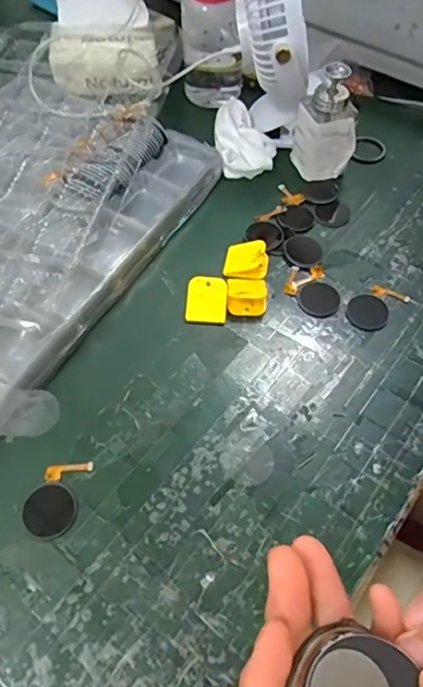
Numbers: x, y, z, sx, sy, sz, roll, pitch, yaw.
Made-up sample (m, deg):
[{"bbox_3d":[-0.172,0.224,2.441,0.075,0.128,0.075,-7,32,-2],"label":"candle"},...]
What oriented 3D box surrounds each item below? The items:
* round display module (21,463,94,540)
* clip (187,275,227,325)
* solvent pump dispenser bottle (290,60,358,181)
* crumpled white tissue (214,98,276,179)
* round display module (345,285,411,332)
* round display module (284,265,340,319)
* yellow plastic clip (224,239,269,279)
[{"bbox_3d":[-0.123,0.120,0.404,0.041,0.004,0.060,10,58,6],"label":"round display module"},{"bbox_3d":[-0.005,-0.042,0.498,0.038,0.021,0.043,1,57,0],"label":"clip"},{"bbox_3d":[0.129,-0.242,0.573,0.055,0.114,0.057,-13,58,-9],"label":"solvent pump dispenser bottle"},{"bbox_3d":[0.039,-0.247,0.623,0.067,0.038,0.103,-8,58,-6],"label":"crumpled white tissue"},{"bbox_3d":[0.160,-0.037,0.509,0.040,0.004,0.062,39,65,22],"label":"round display module"},{"bbox_3d":[0.100,-0.052,0.518,0.047,0.004,0.063,-18,59,-12],"label":"round display module"},{"bbox_3d":[0.036,-0.087,0.529,0.044,0.021,0.038,11,58,6],"label":"yellow plastic clip"}]

